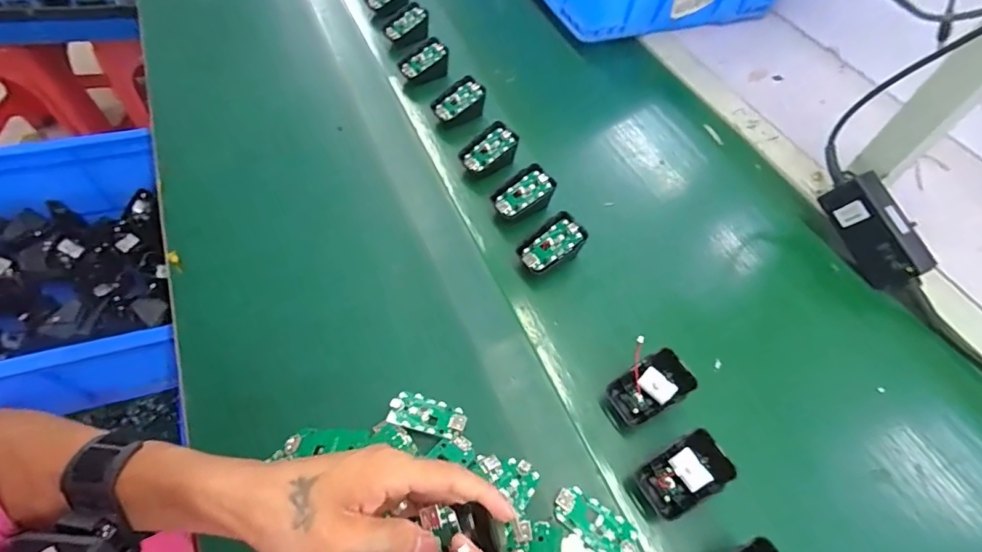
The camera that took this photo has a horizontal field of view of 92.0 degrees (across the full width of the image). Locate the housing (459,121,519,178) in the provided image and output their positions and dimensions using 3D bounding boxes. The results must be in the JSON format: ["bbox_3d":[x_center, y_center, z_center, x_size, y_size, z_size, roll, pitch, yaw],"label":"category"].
[{"bbox_3d":[-0.003,-0.146,0.563,0.067,0.040,0.041,-28,62,-22],"label":"housing"}]

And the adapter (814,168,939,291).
[{"bbox_3d":[0.401,-0.046,0.497,0.030,0.051,0.116,-23,80,-17],"label":"adapter"}]

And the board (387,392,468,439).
[{"bbox_3d":[-0.053,0.116,0.396,0.062,0.004,0.031,13,41,4],"label":"board"}]

